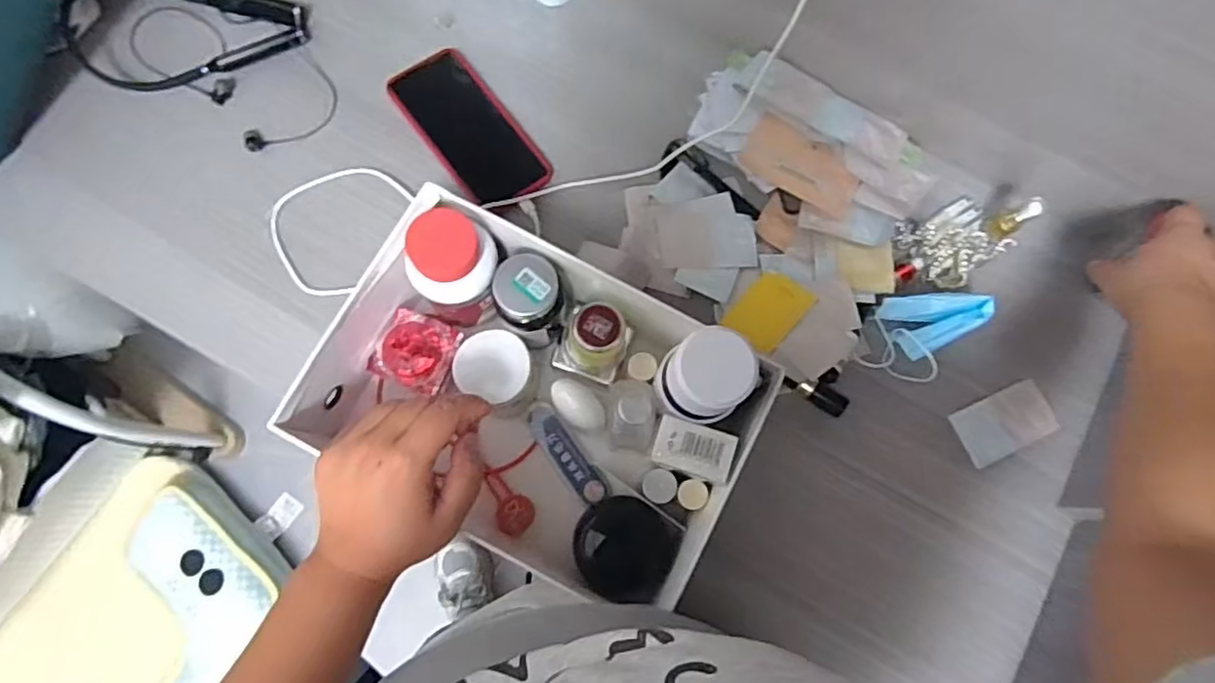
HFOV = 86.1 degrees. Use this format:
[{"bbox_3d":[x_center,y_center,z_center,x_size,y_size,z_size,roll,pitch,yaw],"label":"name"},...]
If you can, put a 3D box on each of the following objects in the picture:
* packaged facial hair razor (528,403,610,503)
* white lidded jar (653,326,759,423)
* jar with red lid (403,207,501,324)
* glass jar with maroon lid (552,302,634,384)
[{"bbox_3d":[-0.033,0.093,0.543,0.025,0.015,0.093,-37,81,-9],"label":"packaged facial hair razor"},{"bbox_3d":[0.062,0.022,0.421,0.053,0.060,0.052,0,78,-1],"label":"white lidded jar"},{"bbox_3d":[-0.117,-0.052,0.511,0.062,0.126,0.055,1,78,-1],"label":"jar with red lid"},{"bbox_3d":[-0.012,0.003,0.517,0.053,0.094,0.045,21,78,3],"label":"glass jar with maroon lid"}]

